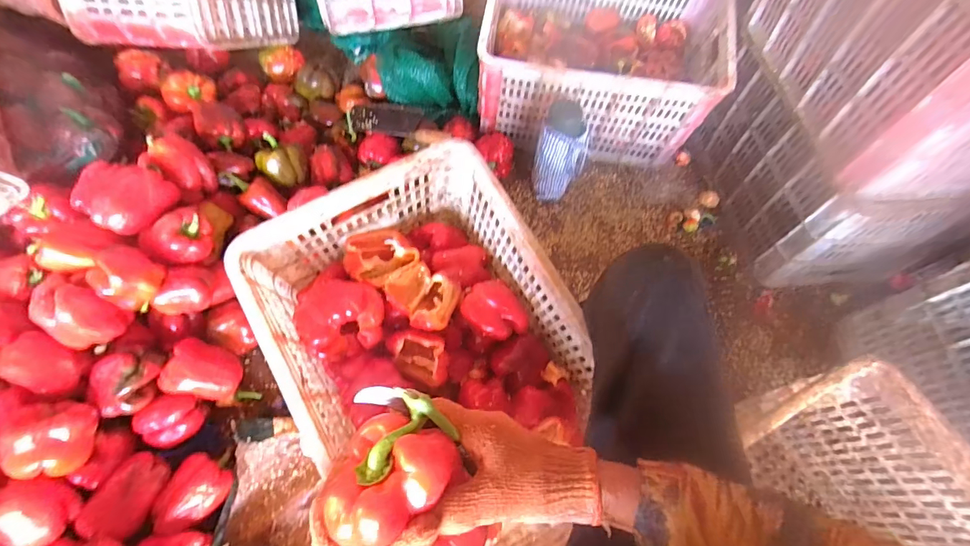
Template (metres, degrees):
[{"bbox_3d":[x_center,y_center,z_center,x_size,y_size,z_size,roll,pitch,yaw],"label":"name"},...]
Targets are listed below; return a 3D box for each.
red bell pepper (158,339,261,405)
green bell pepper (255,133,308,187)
[{"bbox_3d":[-0.484,0.183,0.768,0.155,0.083,0.094,24,69,-26],"label":"red bell pepper"},{"bbox_3d":[-0.448,-0.245,0.937,0.093,0.068,0.099,0,62,-3],"label":"green bell pepper"}]

